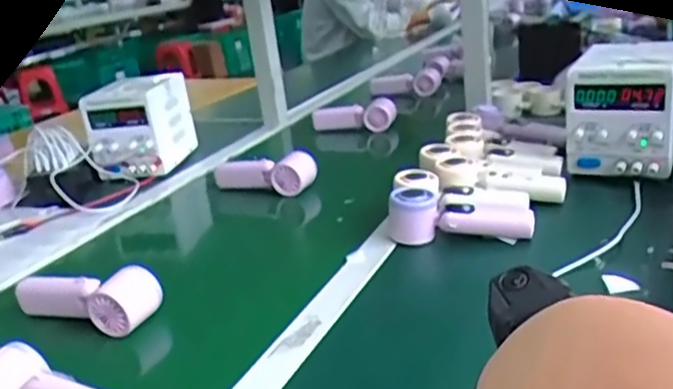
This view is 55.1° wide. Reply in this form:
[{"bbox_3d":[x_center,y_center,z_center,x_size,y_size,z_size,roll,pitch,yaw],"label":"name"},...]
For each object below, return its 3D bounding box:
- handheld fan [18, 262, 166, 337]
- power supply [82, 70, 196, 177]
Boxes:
[{"bbox_3d":[-0.264,0.103,0.687,0.162,0.053,0.049,4,22,25],"label":"handheld fan"},{"bbox_3d":[-0.358,-0.130,1.190,0.117,0.154,0.177,0,21,15],"label":"power supply"}]

